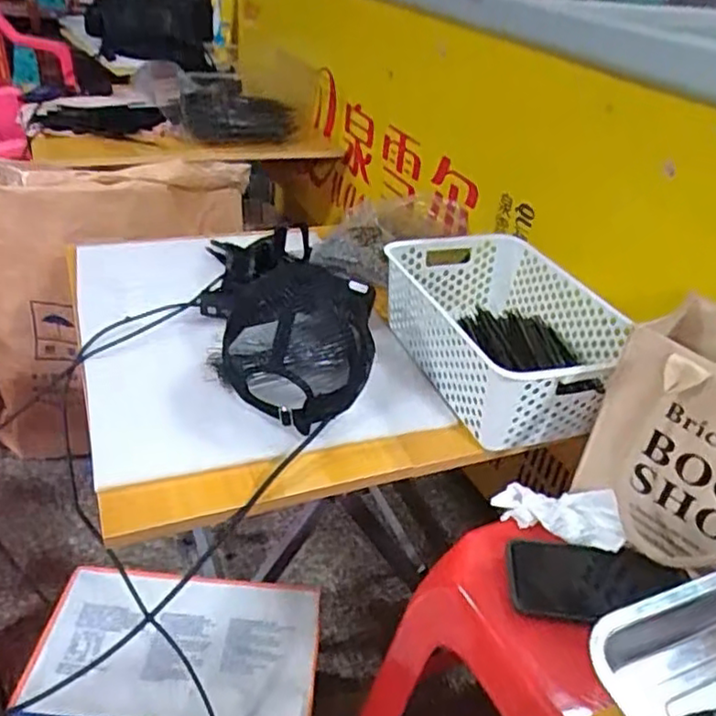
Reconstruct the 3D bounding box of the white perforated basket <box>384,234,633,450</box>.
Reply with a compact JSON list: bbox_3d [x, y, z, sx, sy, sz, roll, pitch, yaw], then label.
[{"bbox_3d":[0.174,-0.030,0.805,0.200,0.111,0.310,-9,37,-21],"label":"white perforated basket"}]

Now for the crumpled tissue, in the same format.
[{"bbox_3d":[0.201,0.151,0.669,0.119,0.029,0.065,18,36,17],"label":"crumpled tissue"}]

